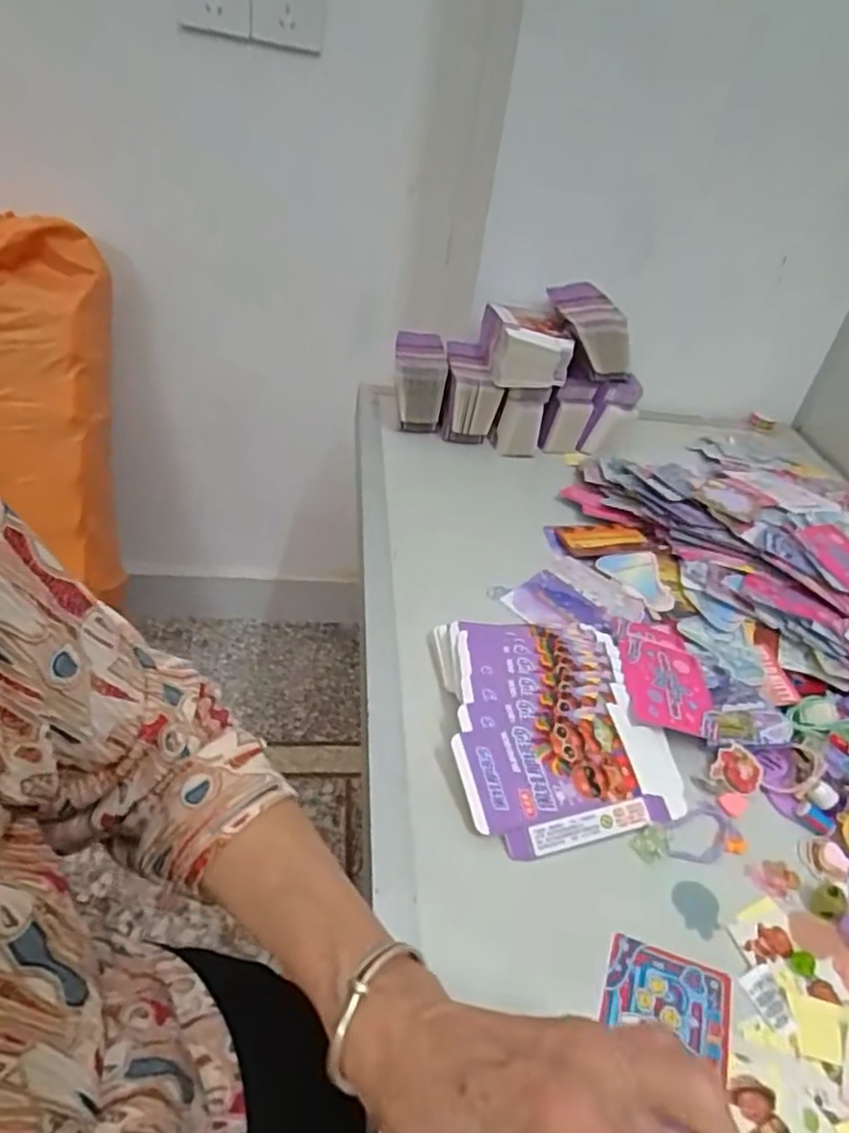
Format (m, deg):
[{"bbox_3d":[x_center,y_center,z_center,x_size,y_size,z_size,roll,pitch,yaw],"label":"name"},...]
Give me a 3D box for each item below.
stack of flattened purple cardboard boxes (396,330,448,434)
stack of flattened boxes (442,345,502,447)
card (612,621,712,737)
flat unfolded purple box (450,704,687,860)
[{"bbox_3d":[-0.006,-0.214,0.821,0.059,0.089,0.084,3,39,-3],"label":"stack of flattened purple cardboard boxes"},{"bbox_3d":[0.054,-0.205,0.833,0.063,0.096,0.101,4,39,-2],"label":"stack of flattened boxes"},{"bbox_3d":[0.181,0.080,0.535,0.065,0.011,0.118,14,35,-6],"label":"card"},{"bbox_3d":[0.098,0.140,0.453,0.148,0.006,0.082,-6,60,-19],"label":"flat unfolded purple box"}]

